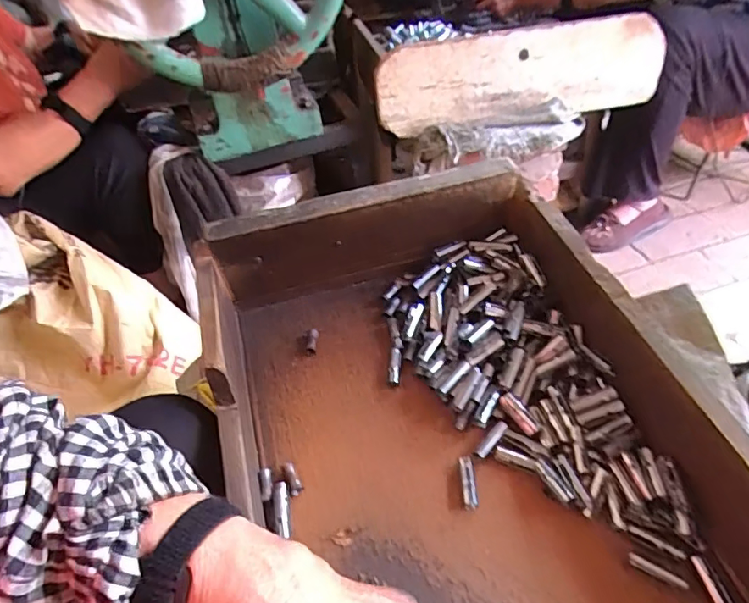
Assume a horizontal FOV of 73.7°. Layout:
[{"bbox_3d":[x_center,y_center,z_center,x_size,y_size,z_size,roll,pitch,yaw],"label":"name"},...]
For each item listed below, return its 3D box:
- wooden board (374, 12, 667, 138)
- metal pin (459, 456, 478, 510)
[{"bbox_3d":[0.255,-0.387,0.866,0.505,0.141,0.047,-9,44,-2],"label":"wooden board"},{"bbox_3d":[0.074,0.141,0.392,0.011,0.008,0.040,-4,45,4],"label":"metal pin"}]

